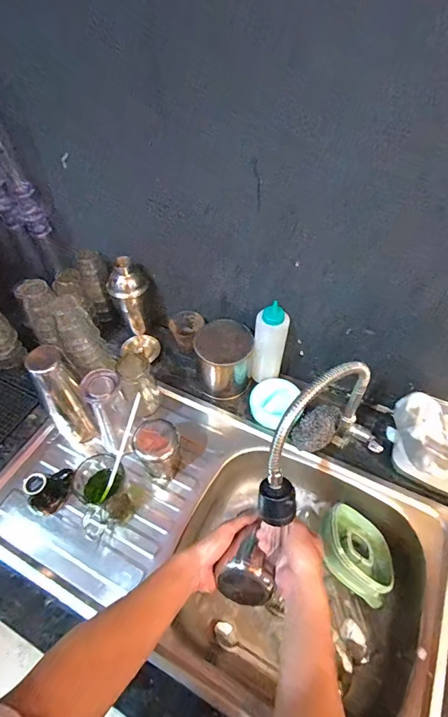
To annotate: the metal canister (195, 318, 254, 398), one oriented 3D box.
[{"bbox_3d":[0.001,0.004,0.775,0.113,0.137,0.106,6,53,5],"label":"metal canister"}]

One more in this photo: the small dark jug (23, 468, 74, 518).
[{"bbox_3d":[-0.292,0.215,0.634,0.052,0.065,0.078,21,56,16],"label":"small dark jug"}]

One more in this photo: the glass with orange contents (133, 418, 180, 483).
[{"bbox_3d":[-0.109,0.154,0.650,0.071,0.102,0.067,0,53,1],"label":"glass with orange contents"}]

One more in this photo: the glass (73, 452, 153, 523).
[{"bbox_3d":[-0.188,0.215,0.623,0.089,0.123,0.076,25,58,18],"label":"glass"}]

